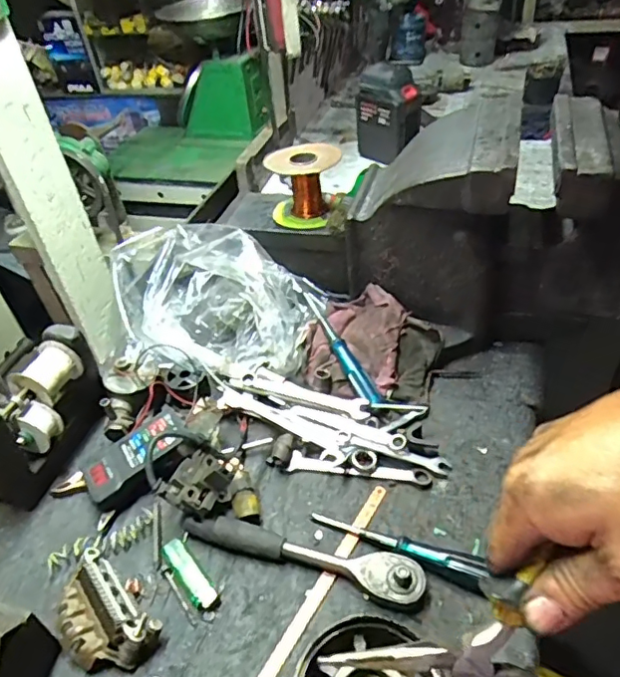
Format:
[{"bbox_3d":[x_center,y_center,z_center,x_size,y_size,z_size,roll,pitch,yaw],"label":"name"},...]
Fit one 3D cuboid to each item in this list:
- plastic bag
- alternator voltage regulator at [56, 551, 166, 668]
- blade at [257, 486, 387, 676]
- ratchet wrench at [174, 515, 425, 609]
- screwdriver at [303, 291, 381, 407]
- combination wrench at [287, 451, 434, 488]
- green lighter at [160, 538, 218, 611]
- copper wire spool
[{"bbox_3d":[-0.125,-0.048,0.743,0.232,0.134,0.188,-9,41,-3],"label":"plastic bag"},{"bbox_3d":[-0.191,0.251,0.506,0.113,0.036,0.068,29,52,34],"label":"alternator voltage regulator"},{"bbox_3d":[-0.006,0.255,0.512,0.014,0.009,0.303,24,49,23],"label":"blade"},{"bbox_3d":[-0.008,0.205,0.546,0.237,0.029,0.041,10,44,18],"label":"ratchet wrench"},{"bbox_3d":[0.035,0.010,0.702,0.018,0.014,0.184,-21,58,-16],"label":"screwdriver"},{"bbox_3d":[0.055,0.144,0.620,0.157,0.015,0.022,5,42,13],"label":"combination wrench"},{"bbox_3d":[-0.117,0.229,0.541,0.024,0.013,0.078,-31,47,-26],"label":"green lighter"},{"bbox_3d":[-0.007,-0.200,0.731,0.095,0.085,0.095,-6,41,1],"label":"copper wire spool"}]

